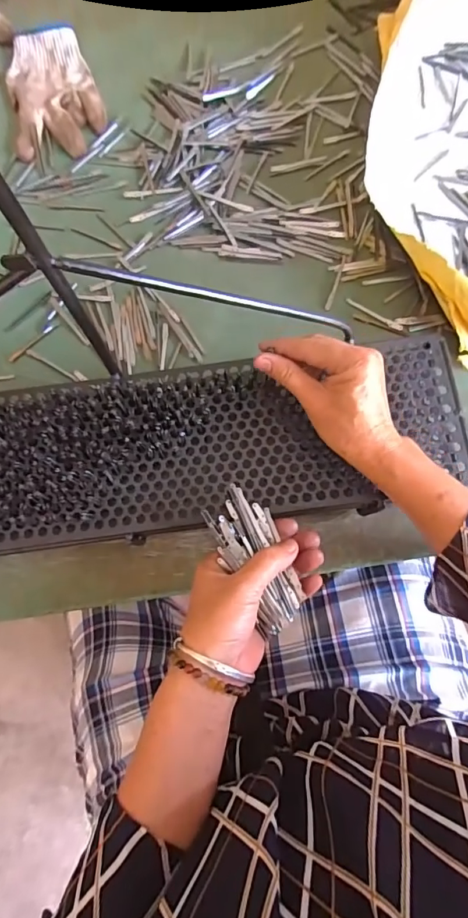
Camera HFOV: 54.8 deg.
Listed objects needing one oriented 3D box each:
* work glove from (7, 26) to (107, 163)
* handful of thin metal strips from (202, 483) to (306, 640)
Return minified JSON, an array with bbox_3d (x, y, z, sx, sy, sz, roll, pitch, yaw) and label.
[{"bbox_3d":[-0.219,-0.450,0.553,0.106,0.018,0.178,-12,78,-2],"label":"work glove"},{"bbox_3d":[0.018,0.076,0.350,0.046,0.020,0.111,-24,79,-4],"label":"handful of thin metal strips"}]

